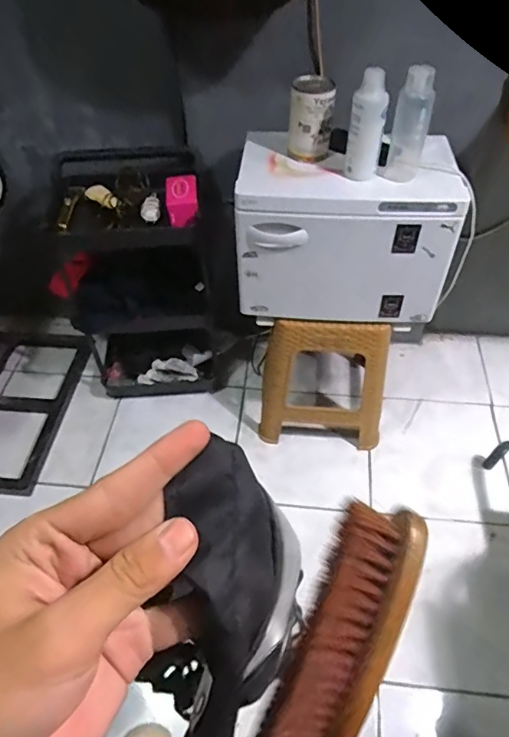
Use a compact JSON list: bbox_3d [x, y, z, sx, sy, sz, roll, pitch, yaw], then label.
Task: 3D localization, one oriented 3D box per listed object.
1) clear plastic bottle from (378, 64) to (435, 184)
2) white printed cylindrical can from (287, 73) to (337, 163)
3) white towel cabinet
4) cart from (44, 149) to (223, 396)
[{"bbox_3d":[0.295,-0.460,0.961,0.073,0.195,0.051,16,54,15],"label":"clear plastic bottle"},{"bbox_3d":[0.115,-0.508,1.027,0.084,0.138,0.085,-1,52,2],"label":"white printed cylindrical can"},{"bbox_3d":[0.201,-0.315,1.158,0.449,0.310,0.272,4,52,6],"label":"white towel cabinet"},{"bbox_3d":[-0.350,-0.240,1.480,0.425,0.639,0.331,-8,52,-4],"label":"cart"}]

